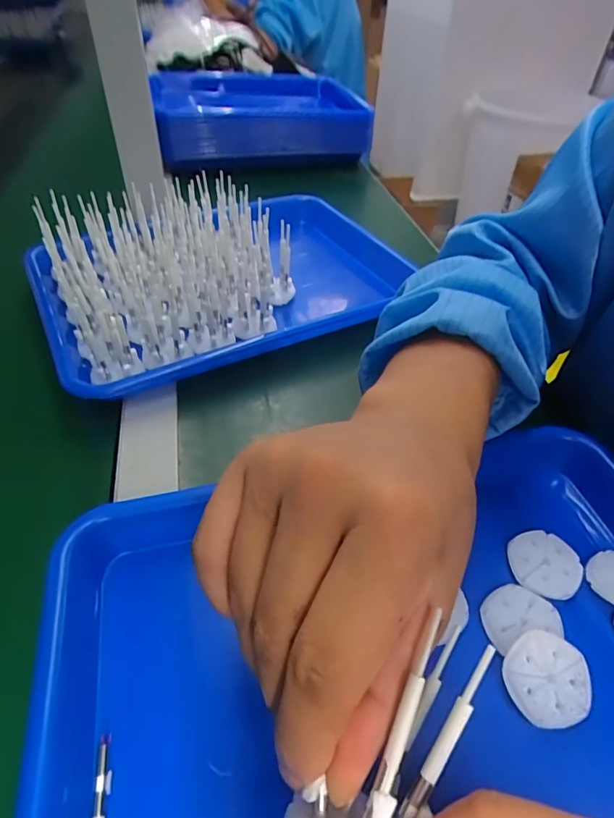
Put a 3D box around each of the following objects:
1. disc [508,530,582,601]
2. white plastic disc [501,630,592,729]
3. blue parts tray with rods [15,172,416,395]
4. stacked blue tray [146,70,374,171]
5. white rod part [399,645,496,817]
[{"bbox_3d":[0.133,0.086,0.263,0.037,0.004,0.037,1,45,-1],"label":"disc"},{"bbox_3d":[0.111,0.124,0.219,0.038,0.004,0.037,-1,60,2],"label":"white plastic disc"},{"bbox_3d":[-0.083,-0.128,0.429,0.295,0.076,0.224,-21,49,-22],"label":"blue parts tray with rods"},{"bbox_3d":[-0.084,-0.471,0.765,0.336,0.079,0.267,-13,47,-15],"label":"stacked blue tray"},{"bbox_3d":[0.044,0.098,0.144,0.005,0.004,0.054,28,79,24],"label":"white rod part"}]

